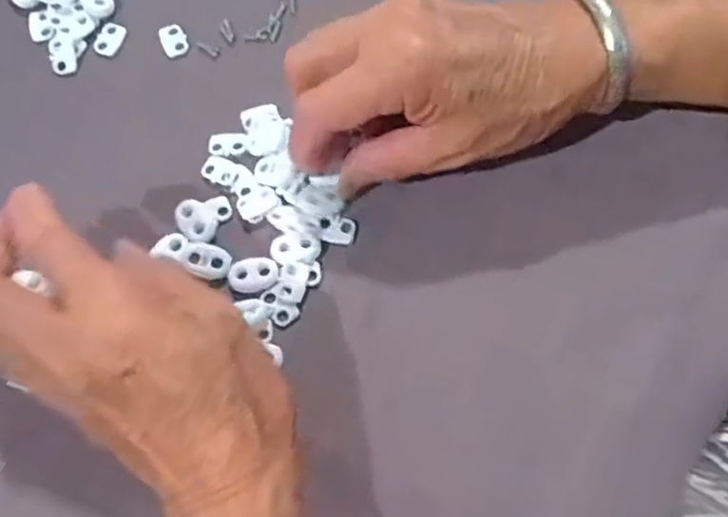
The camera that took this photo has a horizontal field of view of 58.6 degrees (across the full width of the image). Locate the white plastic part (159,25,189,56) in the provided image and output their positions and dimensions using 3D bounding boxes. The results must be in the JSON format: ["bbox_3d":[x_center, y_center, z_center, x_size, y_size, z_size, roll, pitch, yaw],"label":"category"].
[{"bbox_3d":[-0.099,-0.114,0.336,0.013,0.004,0.019,-22,71,-5],"label":"white plastic part"}]

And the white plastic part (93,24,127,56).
[{"bbox_3d":[-0.133,-0.115,0.337,0.013,0.004,0.018,21,74,7],"label":"white plastic part"}]

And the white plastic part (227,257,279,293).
[{"bbox_3d":[-0.050,0.007,0.290,0.022,0.004,0.015,-4,71,1],"label":"white plastic part"}]

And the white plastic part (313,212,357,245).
[{"bbox_3d":[-0.013,-0.013,0.298,0.020,0.004,0.013,10,88,-6],"label":"white plastic part"}]

